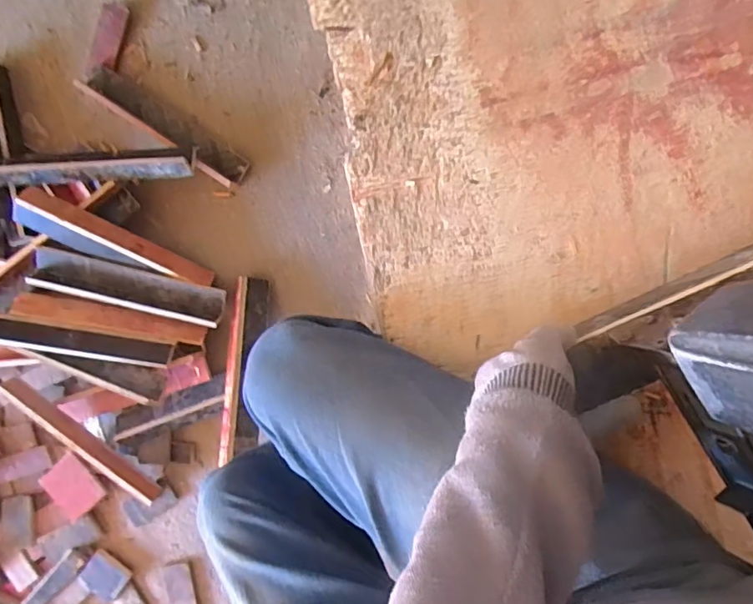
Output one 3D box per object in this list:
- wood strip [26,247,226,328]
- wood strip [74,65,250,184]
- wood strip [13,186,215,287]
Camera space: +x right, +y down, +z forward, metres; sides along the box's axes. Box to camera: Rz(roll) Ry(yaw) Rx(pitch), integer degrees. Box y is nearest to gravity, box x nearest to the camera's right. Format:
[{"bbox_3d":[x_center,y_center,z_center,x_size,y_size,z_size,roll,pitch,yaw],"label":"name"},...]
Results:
[{"bbox_3d":[-0.478,-0.027,1.050,0.350,0.020,0.075,14,91,-7],"label":"wood strip"},{"bbox_3d":[-0.415,-0.348,1.064,0.347,0.035,0.069,33,94,3],"label":"wood strip"},{"bbox_3d":[-0.509,-0.113,1.061,0.375,0.057,0.079,23,94,-18],"label":"wood strip"}]

